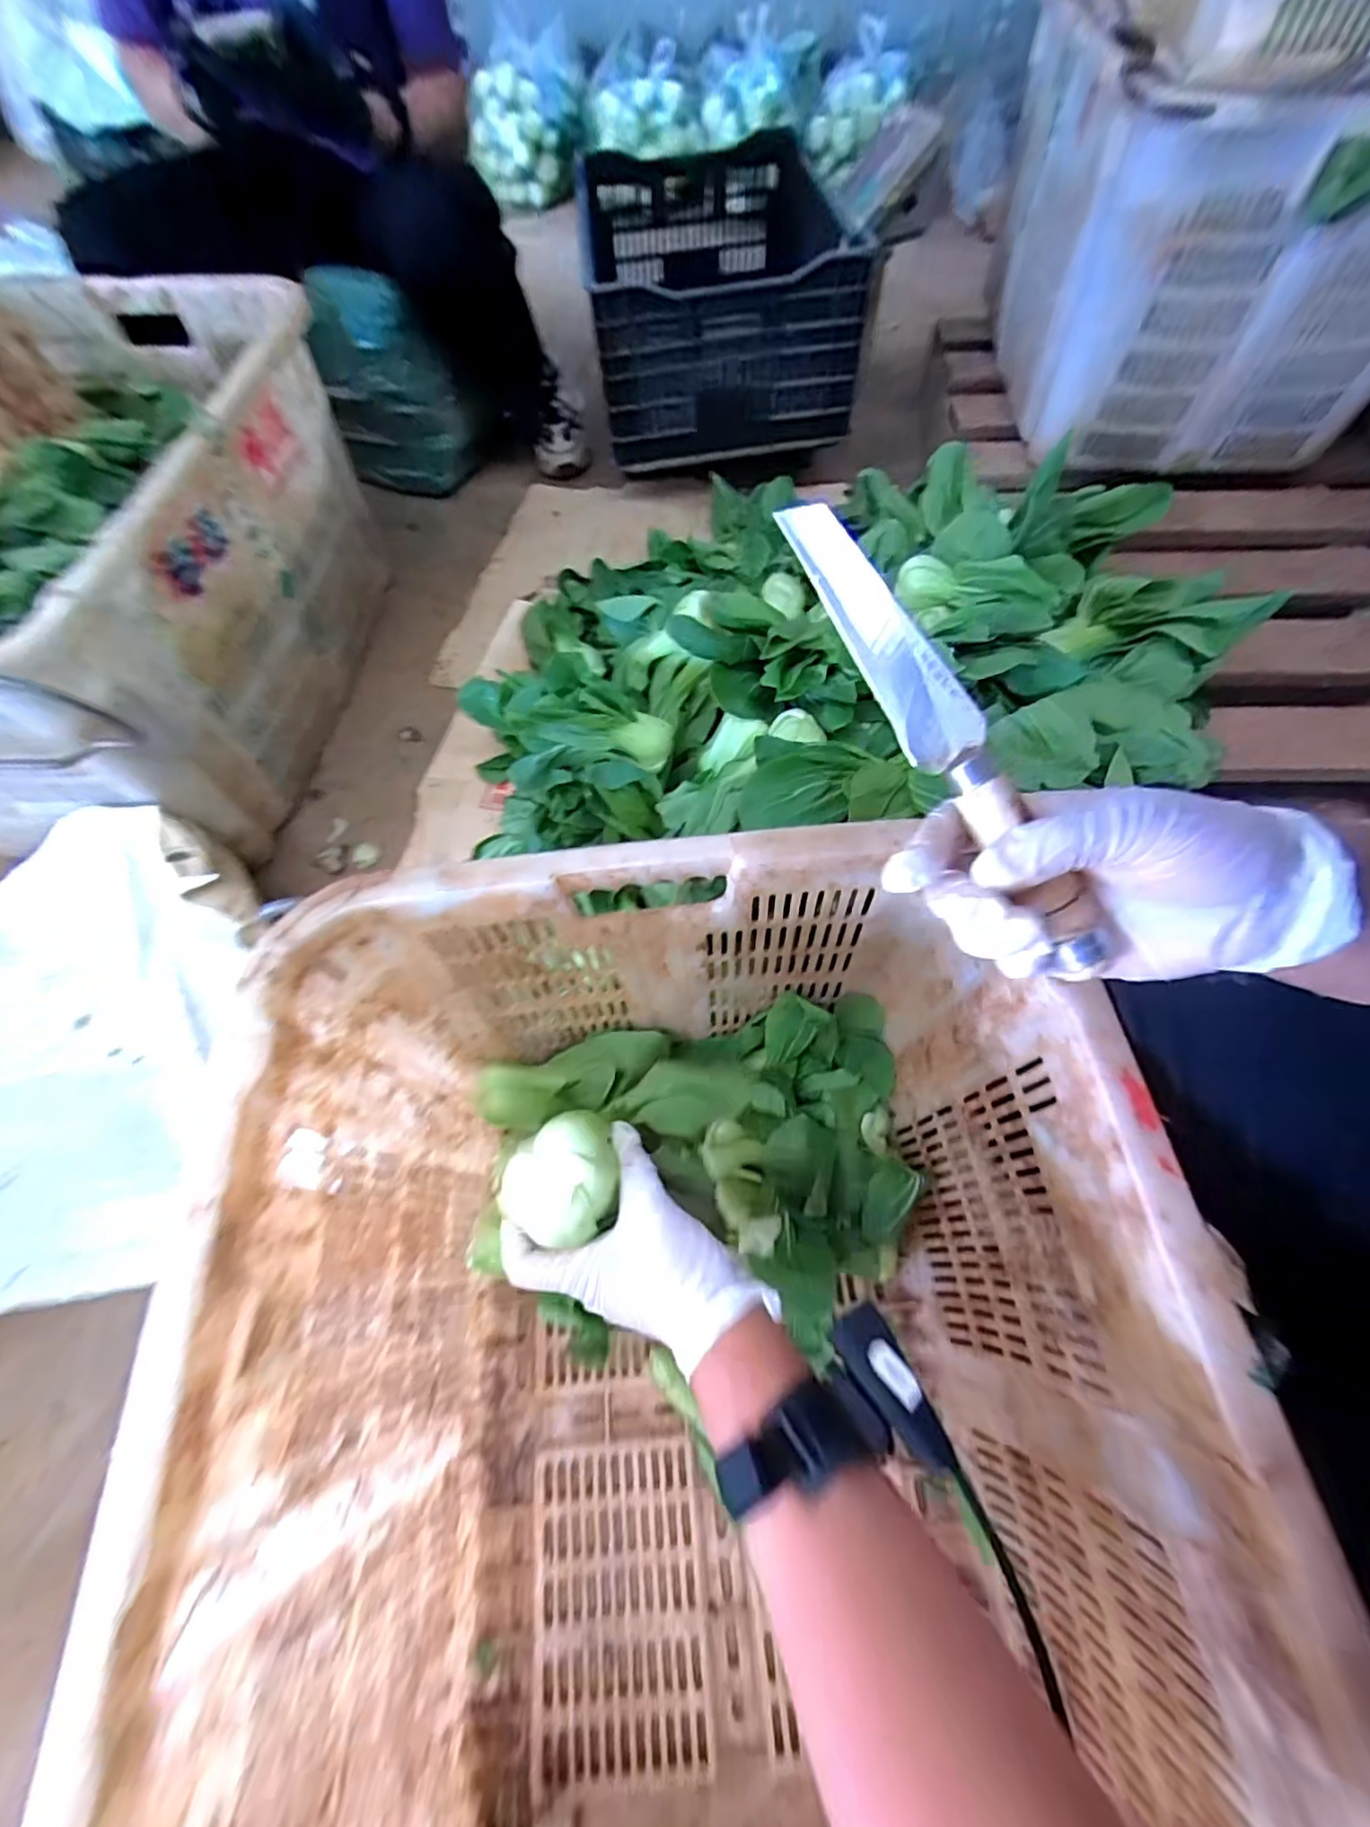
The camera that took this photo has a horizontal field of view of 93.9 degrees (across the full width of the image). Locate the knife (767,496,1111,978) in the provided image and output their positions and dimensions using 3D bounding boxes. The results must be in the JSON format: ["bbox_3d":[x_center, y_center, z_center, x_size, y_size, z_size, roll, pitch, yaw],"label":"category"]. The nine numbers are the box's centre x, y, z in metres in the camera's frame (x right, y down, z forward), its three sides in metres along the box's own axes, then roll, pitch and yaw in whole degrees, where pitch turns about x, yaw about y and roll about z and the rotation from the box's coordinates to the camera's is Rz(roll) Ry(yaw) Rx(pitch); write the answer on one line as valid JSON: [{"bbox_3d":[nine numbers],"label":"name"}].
[{"bbox_3d":[0.096,-0.064,0.236,0.017,0.022,0.192,-35,93,-16],"label":"knife"}]

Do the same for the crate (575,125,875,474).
[{"bbox_3d":[0.045,-1.009,1.048,0.394,0.229,0.583,-7,63,-2],"label":"crate"}]

